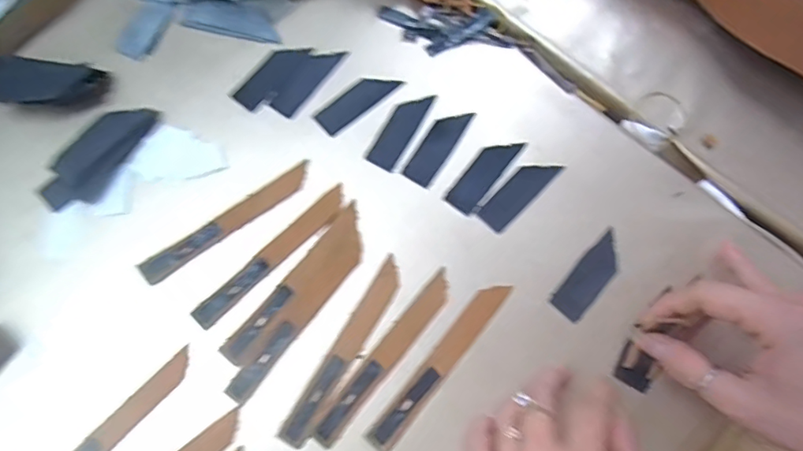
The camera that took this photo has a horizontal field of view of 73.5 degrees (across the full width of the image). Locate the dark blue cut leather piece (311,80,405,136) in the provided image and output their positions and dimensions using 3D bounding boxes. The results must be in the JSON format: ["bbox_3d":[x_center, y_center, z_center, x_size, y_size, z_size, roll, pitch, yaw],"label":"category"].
[{"bbox_3d":[-0.032,-0.090,0.384,0.062,0.004,0.021,-38,78,-10],"label":"dark blue cut leather piece"}]

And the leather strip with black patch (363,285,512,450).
[{"bbox_3d":[0.024,0.084,0.330,0.016,0.004,0.123,39,77,10],"label":"leather strip with black patch"}]

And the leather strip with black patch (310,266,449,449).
[{"bbox_3d":[-0.010,0.080,0.332,0.018,0.004,0.124,38,77,10],"label":"leather strip with black patch"}]

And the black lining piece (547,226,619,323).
[{"bbox_3d":[0.122,0.032,0.349,0.022,0.004,0.062,40,77,10],"label":"black lining piece"}]

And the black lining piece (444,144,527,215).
[{"bbox_3d":[0.056,-0.036,0.370,0.021,0.004,0.063,39,80,11],"label":"black lining piece"}]

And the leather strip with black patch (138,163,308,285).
[{"bbox_3d":[-0.113,-0.003,0.356,0.123,0.004,0.016,-35,82,-13],"label":"leather strip with black patch"}]

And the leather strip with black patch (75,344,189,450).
[{"bbox_3d":[-0.173,0.124,0.319,0.015,0.004,0.123,43,75,5],"label":"leather strip with black patch"}]

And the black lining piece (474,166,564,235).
[{"bbox_3d":[0.080,-0.023,0.366,0.022,0.004,0.063,44,78,11],"label":"black lining piece"}]

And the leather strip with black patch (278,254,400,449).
[{"bbox_3d":[-0.034,0.076,0.333,0.017,0.004,0.125,30,76,8],"label":"leather strip with black patch"}]

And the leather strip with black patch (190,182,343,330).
[{"bbox_3d":[-0.083,0.018,0.348,0.122,0.004,0.016,-43,79,-12],"label":"leather strip with black patch"}]

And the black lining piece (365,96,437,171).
[{"bbox_3d":[0.000,-0.068,0.377,0.020,0.004,0.062,29,76,7],"label":"black lining piece"}]

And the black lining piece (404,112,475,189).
[{"bbox_3d":[0.026,-0.056,0.374,0.021,0.004,0.062,31,76,8],"label":"black lining piece"}]

